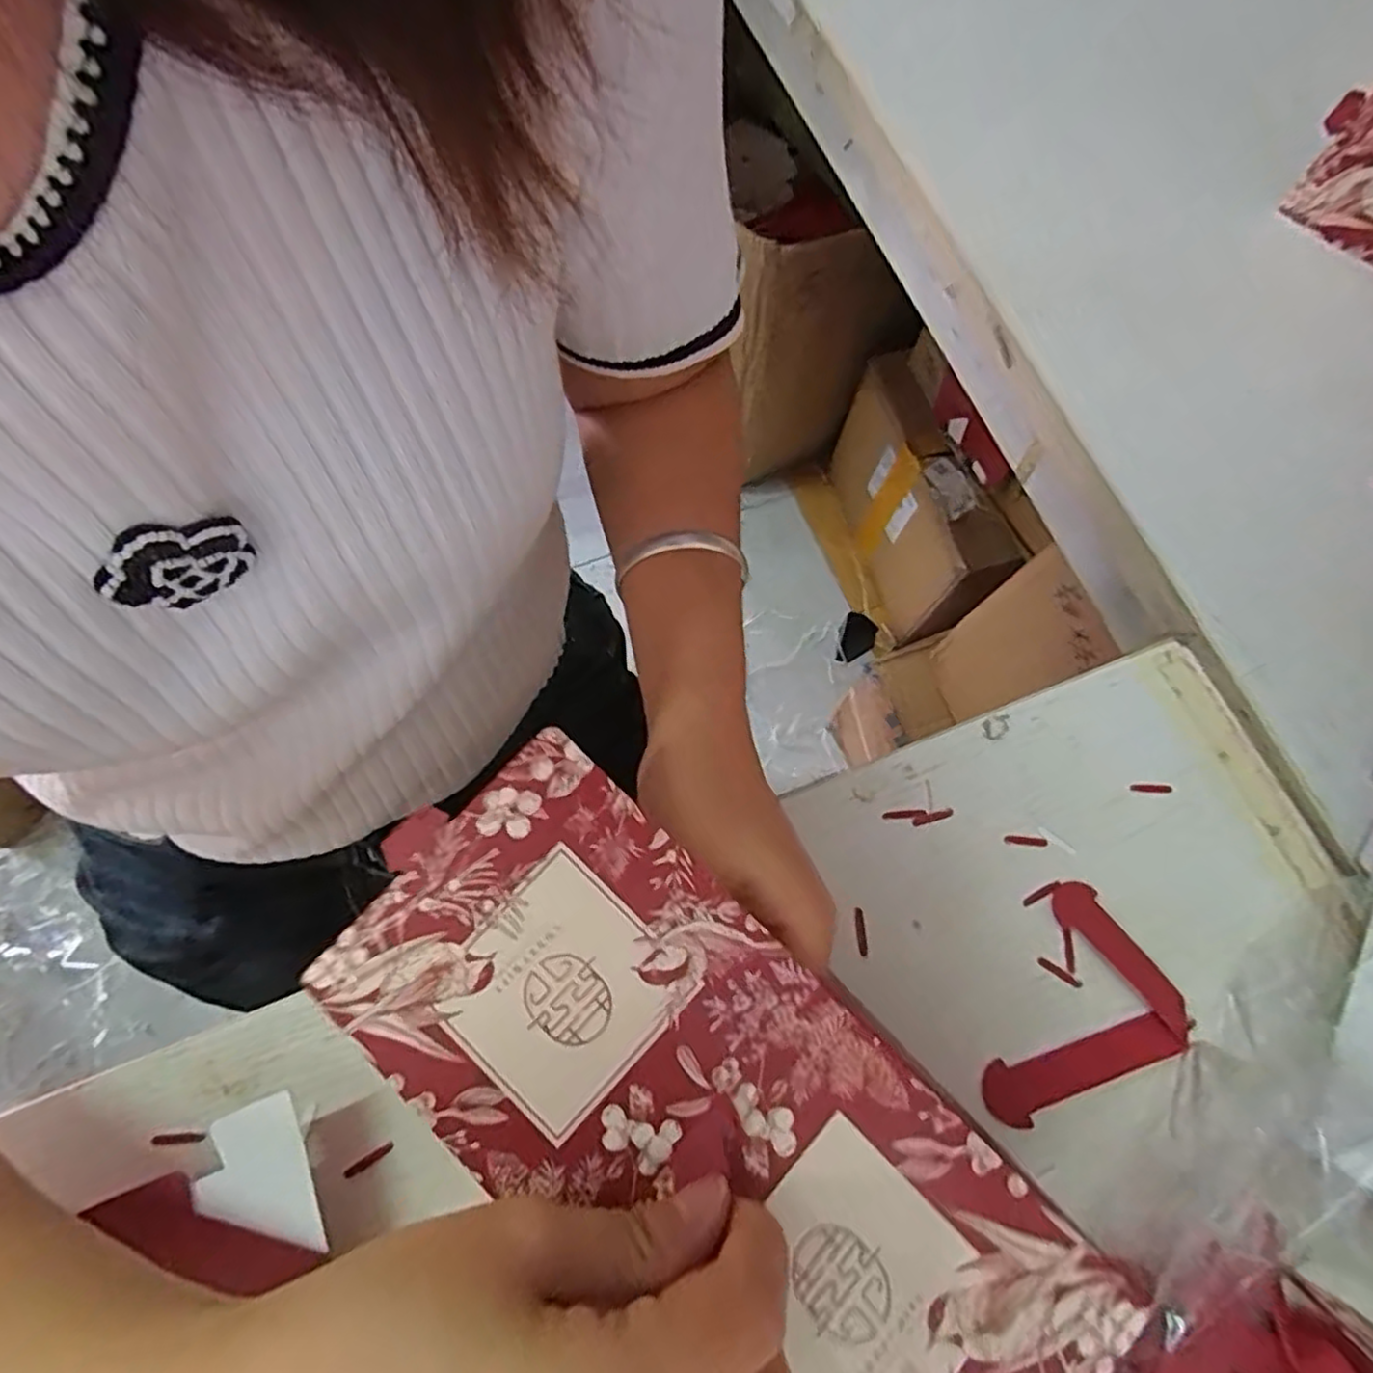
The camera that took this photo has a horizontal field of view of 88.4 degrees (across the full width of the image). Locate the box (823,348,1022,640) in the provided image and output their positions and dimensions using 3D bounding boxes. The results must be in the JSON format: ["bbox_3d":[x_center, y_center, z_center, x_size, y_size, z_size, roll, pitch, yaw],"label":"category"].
[{"bbox_3d":[0.315,-0.239,0.996,0.072,0.250,0.356,-19,73,-9],"label":"box"}]

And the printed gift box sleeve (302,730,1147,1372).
[{"bbox_3d":[0.002,0.117,0.185,0.211,0.018,0.100,41,74,10],"label":"printed gift box sleeve"}]

